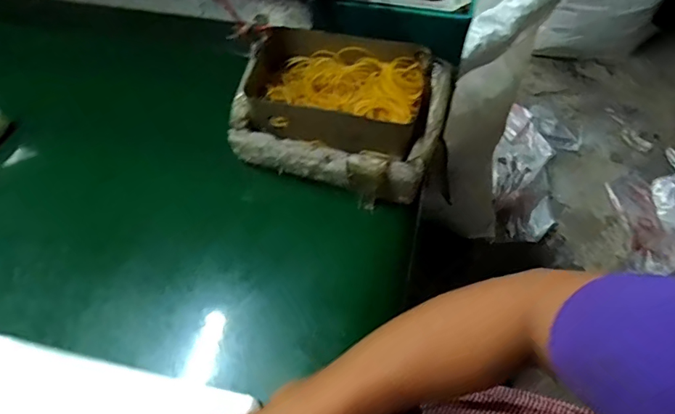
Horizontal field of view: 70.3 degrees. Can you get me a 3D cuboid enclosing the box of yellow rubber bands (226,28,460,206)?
[{"bbox_3d":[0.000,-0.097,0.499,0.207,0.078,0.147,18,62,9],"label":"box of yellow rubber bands"}]

